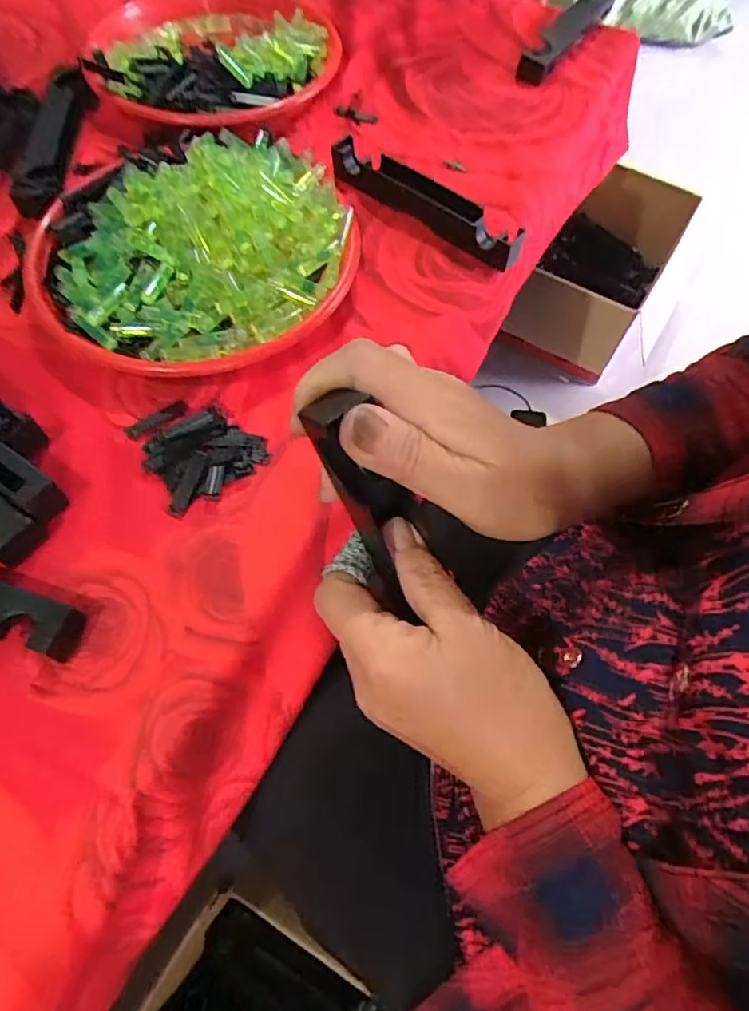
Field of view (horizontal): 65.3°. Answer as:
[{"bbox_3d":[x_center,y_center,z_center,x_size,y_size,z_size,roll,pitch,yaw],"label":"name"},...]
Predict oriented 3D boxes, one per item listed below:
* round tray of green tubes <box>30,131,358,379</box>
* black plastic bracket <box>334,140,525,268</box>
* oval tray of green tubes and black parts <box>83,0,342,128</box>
[{"bbox_3d":[-0.134,-0.203,0.453,0.232,0.058,0.222,1,63,-1],"label":"round tray of green tubes"},{"bbox_3d":[0.042,-0.257,0.491,0.181,0.026,0.027,37,67,16],"label":"black plastic bracket"},{"bbox_3d":[-0.160,-0.459,0.583,0.236,0.030,0.268,4,63,0],"label":"oval tray of green tubes and black parts"}]

